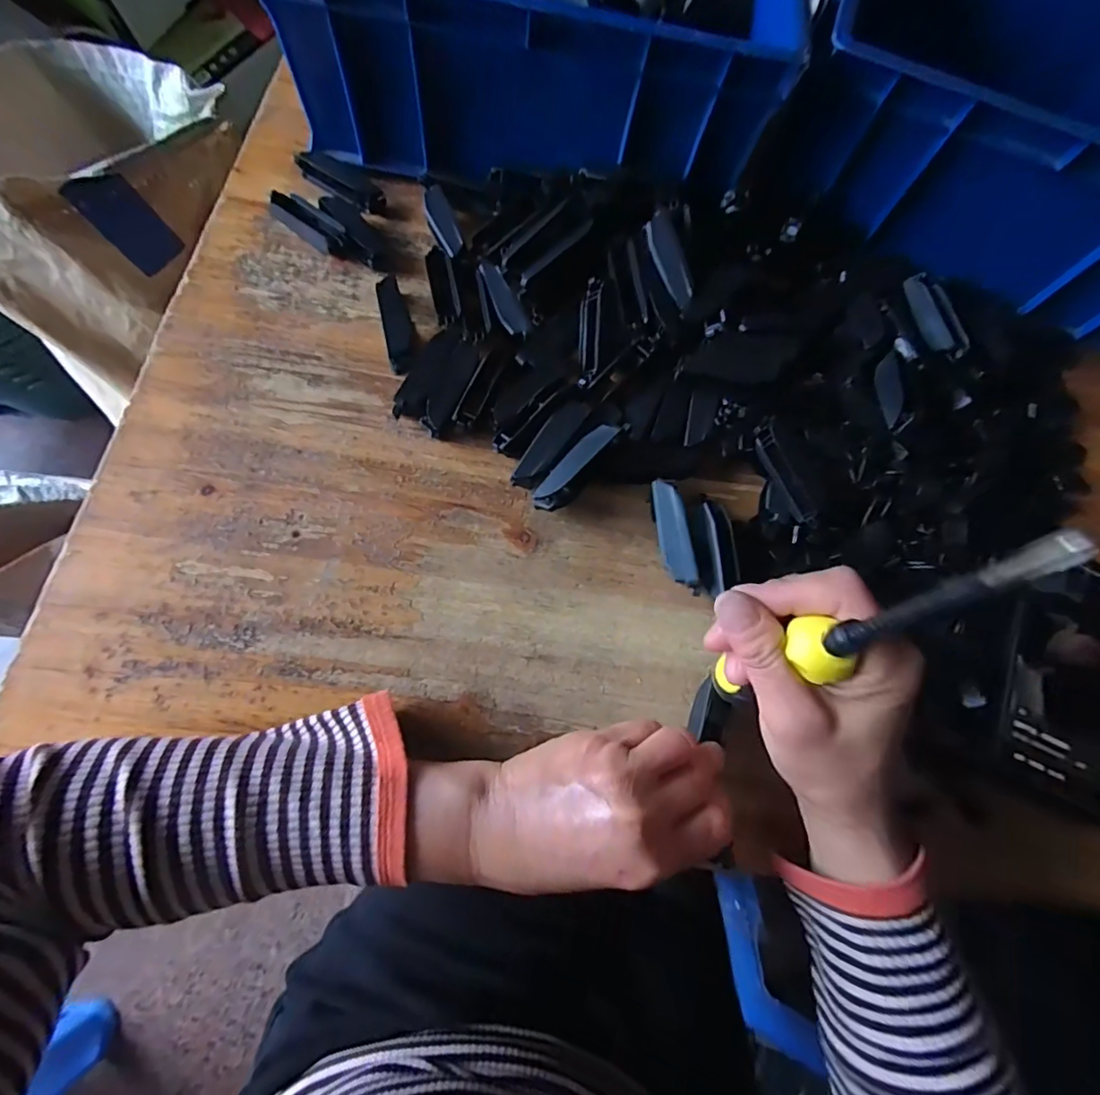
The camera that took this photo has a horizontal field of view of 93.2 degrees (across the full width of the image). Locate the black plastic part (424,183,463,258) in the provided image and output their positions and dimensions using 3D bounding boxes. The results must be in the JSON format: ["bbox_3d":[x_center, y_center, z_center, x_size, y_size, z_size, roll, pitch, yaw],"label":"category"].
[{"bbox_3d":[-0.080,-0.243,0.388,0.019,0.008,0.070,-17,75,-12],"label":"black plastic part"}]

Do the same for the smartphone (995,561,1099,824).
[{"bbox_3d":[0.326,0.078,0.324,0.081,0.014,0.156,27,71,3],"label":"smartphone"}]

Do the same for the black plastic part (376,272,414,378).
[{"bbox_3d":[-0.104,-0.153,0.355,0.017,0.016,0.073,-11,73,-10],"label":"black plastic part"}]

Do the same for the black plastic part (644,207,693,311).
[{"bbox_3d":[0.084,-0.199,0.361,0.023,0.008,0.068,-17,88,-4],"label":"black plastic part"}]

